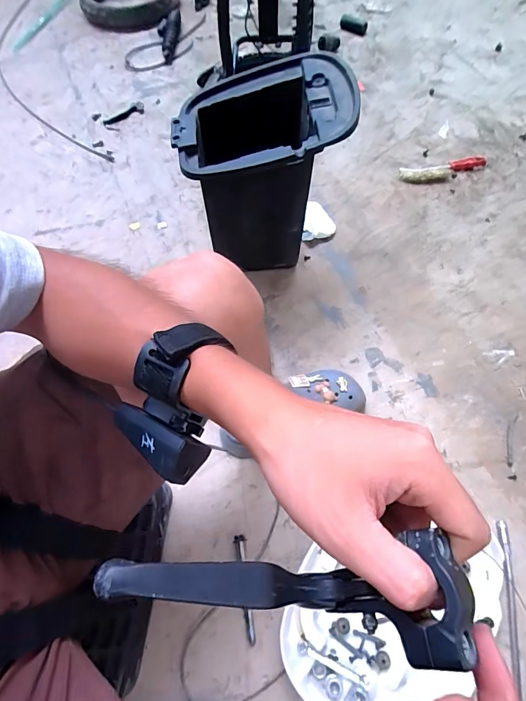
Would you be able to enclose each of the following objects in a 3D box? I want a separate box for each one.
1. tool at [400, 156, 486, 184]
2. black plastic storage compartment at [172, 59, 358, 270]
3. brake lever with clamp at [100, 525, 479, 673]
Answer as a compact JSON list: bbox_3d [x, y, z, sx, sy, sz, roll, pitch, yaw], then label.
[{"bbox_3d":[0.475,-0.473,1.003,0.243,0.020,0.063,-11,63,-2],"label":"tool"},{"bbox_3d":[0.005,-0.325,0.737,0.286,0.308,0.217,-9,63,0],"label":"black plastic storage compartment"},{"bbox_3d":[0.009,0.104,0.175,0.148,0.054,0.045,7,64,-3],"label":"brake lever with clamp"}]

